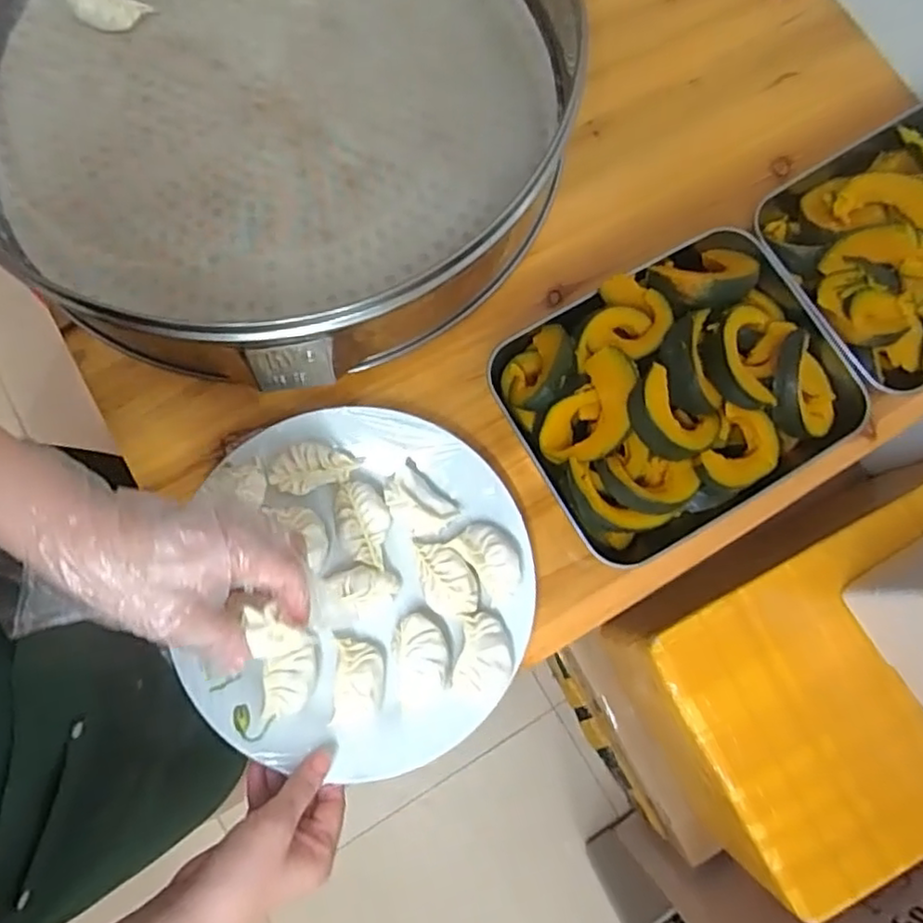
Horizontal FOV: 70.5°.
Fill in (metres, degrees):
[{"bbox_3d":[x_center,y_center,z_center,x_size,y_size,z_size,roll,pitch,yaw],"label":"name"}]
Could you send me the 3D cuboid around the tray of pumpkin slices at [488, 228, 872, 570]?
[{"bbox_3d":[0.167,-0.055,0.497,0.248,0.083,0.196,-30,81,-7],"label":"tray of pumpkin slices"}]

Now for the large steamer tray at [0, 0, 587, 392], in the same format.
[{"bbox_3d":[-0.179,-0.329,0.535,0.527,0.092,0.513,11,79,1],"label":"large steamer tray"}]

